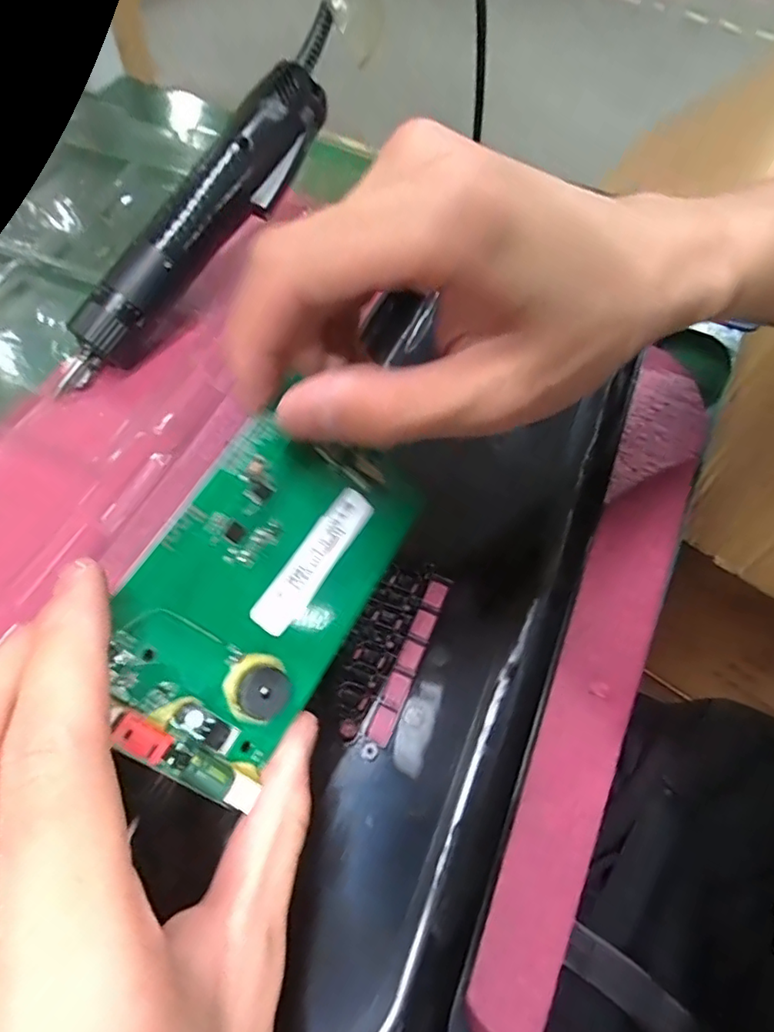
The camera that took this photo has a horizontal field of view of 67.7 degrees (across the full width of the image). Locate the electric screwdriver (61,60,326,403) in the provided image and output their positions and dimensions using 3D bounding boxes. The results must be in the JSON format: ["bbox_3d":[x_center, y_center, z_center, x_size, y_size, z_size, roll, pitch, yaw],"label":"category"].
[{"bbox_3d":[-0.104,-0.156,0.316,0.029,0.030,0.212,36,85,16],"label":"electric screwdriver"}]

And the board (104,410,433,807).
[{"bbox_3d":[-0.031,0.018,0.159,0.062,0.008,0.102,42,65,-26],"label":"board"}]

